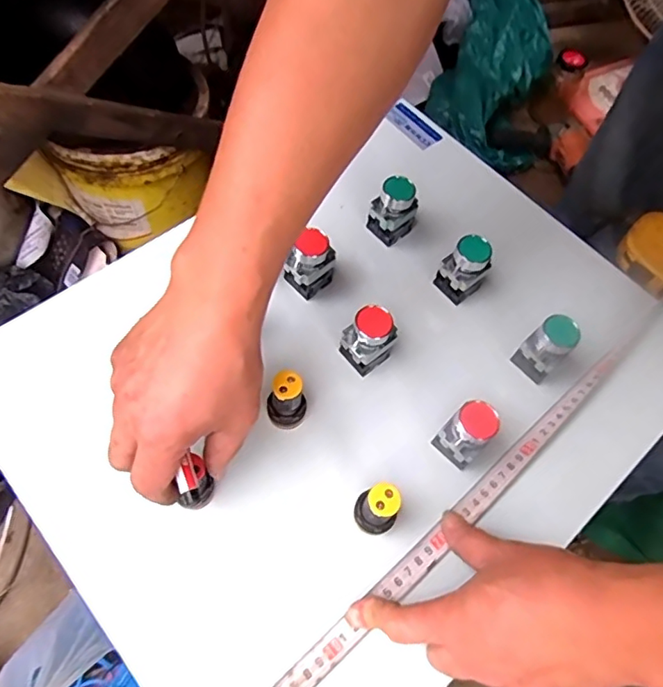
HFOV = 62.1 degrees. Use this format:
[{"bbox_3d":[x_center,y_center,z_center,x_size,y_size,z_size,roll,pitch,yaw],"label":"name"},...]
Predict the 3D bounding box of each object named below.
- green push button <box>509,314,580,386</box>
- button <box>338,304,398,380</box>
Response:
[{"bbox_3d":[0.165,0.004,0.427,0.026,0.060,0.030,-36,69,-21],"label":"green push button"},{"bbox_3d":[0.027,-0.003,0.420,0.030,0.061,0.032,-32,68,-20],"label":"button"}]

